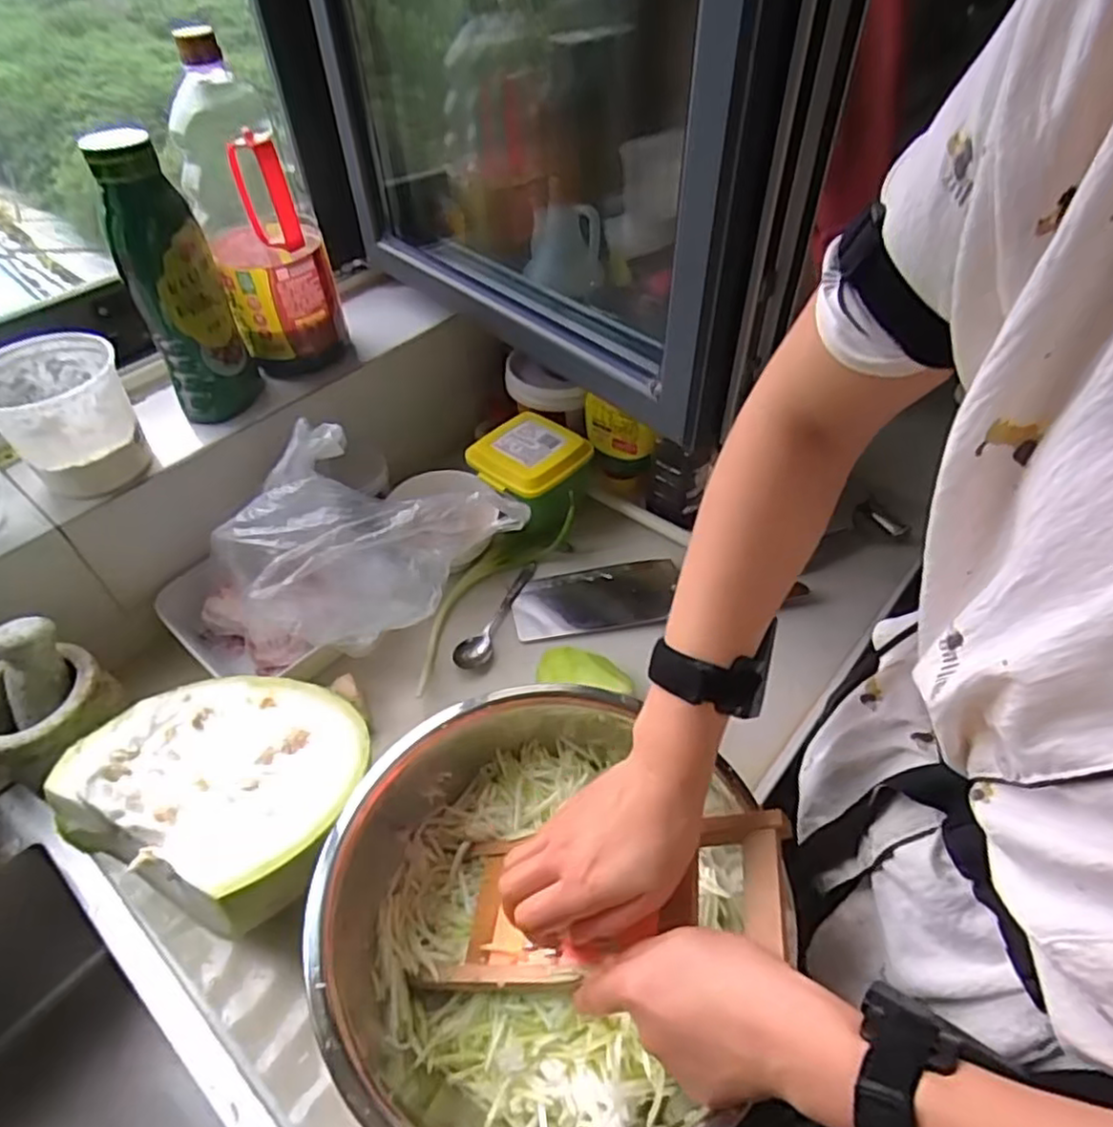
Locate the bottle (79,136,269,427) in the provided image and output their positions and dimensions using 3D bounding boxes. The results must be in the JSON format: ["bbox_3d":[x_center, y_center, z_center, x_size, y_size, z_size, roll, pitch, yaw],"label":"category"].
[{"bbox_3d":[-0.353,-0.255,0.640,0.070,0.246,0.071,-14,49,-12],"label":"bottle"}]

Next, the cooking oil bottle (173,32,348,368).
[{"bbox_3d":[-0.296,-0.344,0.685,0.106,0.292,0.117,-14,49,-12],"label":"cooking oil bottle"}]

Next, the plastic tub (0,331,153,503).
[{"bbox_3d":[-0.436,-0.128,0.619,0.114,0.110,0.107,-1,48,1],"label":"plastic tub"}]

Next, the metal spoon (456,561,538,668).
[{"bbox_3d":[-0.063,0.052,0.733,0.035,0.020,0.161,16,50,15],"label":"metal spoon"}]

